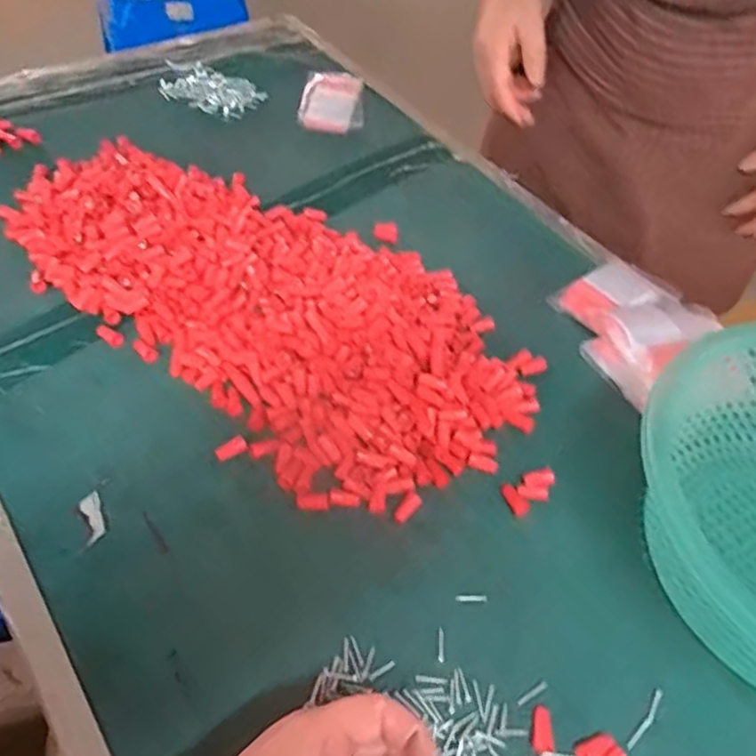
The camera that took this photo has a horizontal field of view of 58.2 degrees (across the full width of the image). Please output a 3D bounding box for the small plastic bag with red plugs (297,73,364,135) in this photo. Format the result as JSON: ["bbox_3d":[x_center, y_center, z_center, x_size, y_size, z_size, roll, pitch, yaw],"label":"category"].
[{"bbox_3d":[-0.055,-0.335,0.826,0.075,0.008,0.130,6,49,-2],"label":"small plastic bag with red plugs"}]

